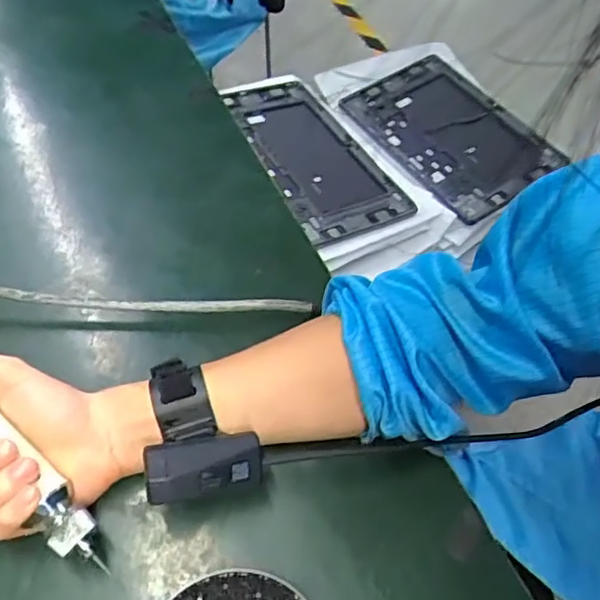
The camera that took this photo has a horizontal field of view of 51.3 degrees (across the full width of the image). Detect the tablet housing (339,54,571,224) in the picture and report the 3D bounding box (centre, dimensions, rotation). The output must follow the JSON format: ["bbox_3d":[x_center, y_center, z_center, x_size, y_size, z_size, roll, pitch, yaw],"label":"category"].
[{"bbox_3d":[0.190,-0.220,0.810,0.182,0.014,0.263,-33,63,-19],"label":"tablet housing"}]

